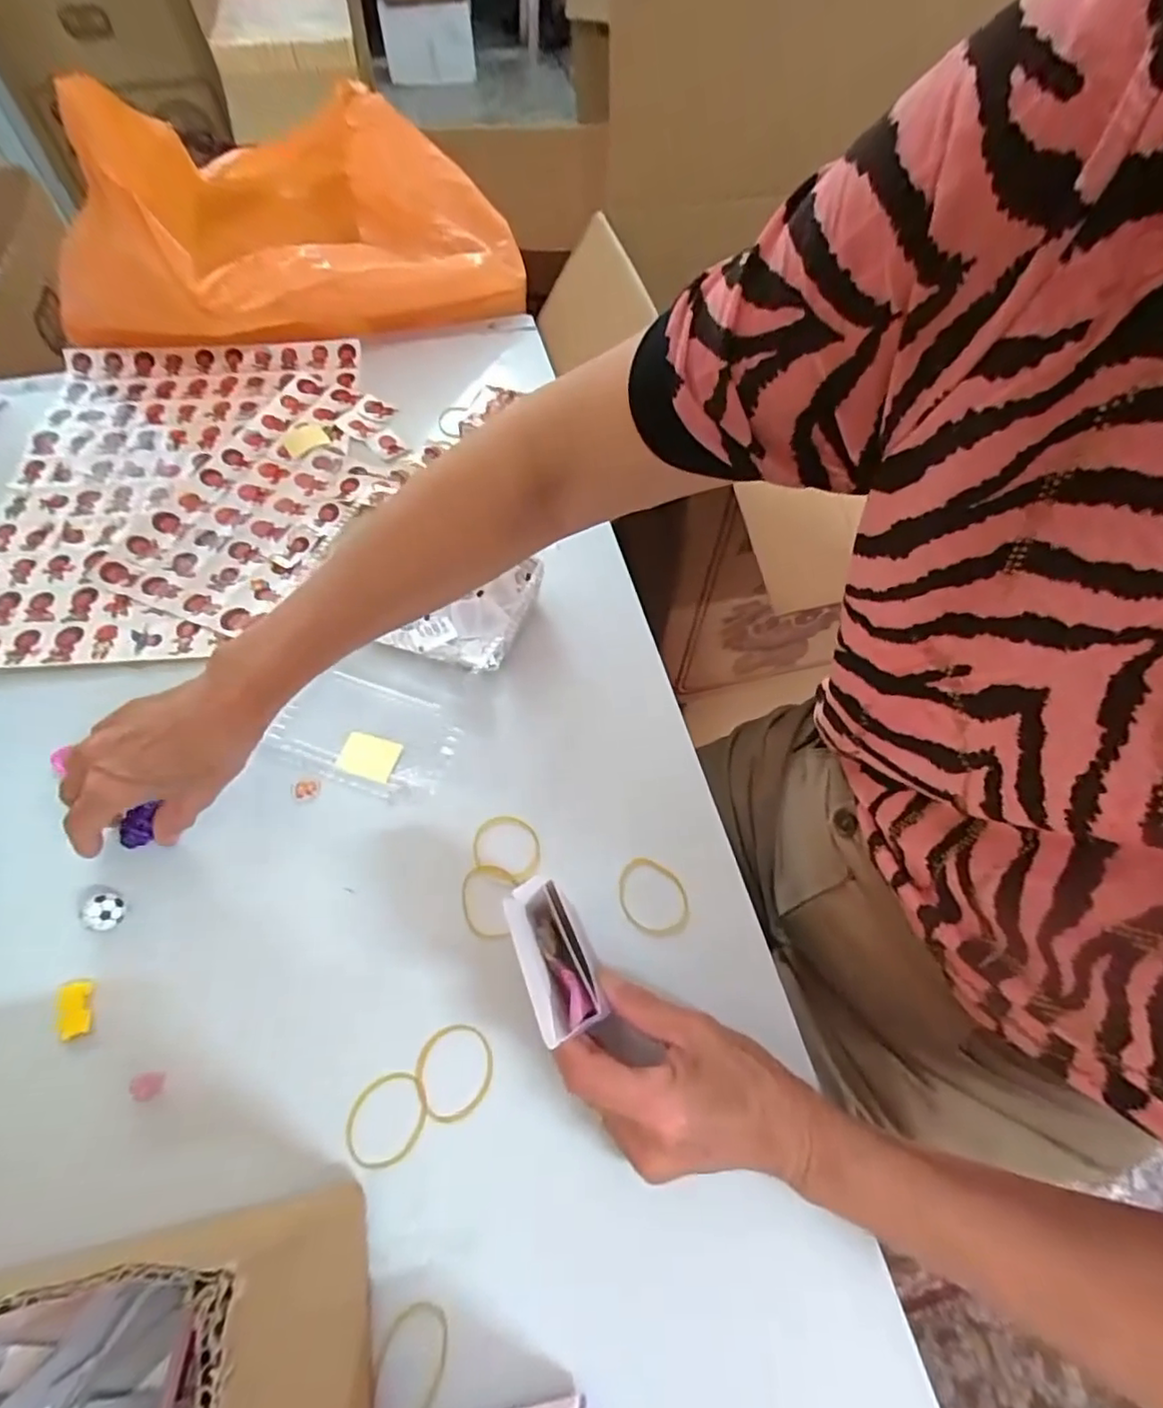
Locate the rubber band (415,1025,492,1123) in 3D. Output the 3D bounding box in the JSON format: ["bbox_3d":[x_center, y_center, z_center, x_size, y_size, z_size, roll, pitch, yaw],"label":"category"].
[{"bbox_3d":[-0.071,0.204,0.353,0.042,0.006,0.047,-1,60,-2],"label":"rubber band"}]

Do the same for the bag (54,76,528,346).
[{"bbox_3d":[-0.315,-0.519,0.679,0.489,0.178,0.315,-39,68,-21],"label":"bag"}]

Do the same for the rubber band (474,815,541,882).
[{"bbox_3d":[-0.048,0.093,0.414,0.044,0.005,0.041,1,60,-1],"label":"rubber band"}]

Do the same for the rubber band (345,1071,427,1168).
[{"bbox_3d":[-0.104,0.222,0.340,0.042,0.004,0.042,1,60,-1],"label":"rubber band"}]

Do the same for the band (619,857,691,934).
[{"bbox_3d":[0.046,0.122,0.402,0.046,0.004,0.043,5,55,-7],"label":"band"}]

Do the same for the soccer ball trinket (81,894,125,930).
[{"bbox_3d":[-0.284,0.125,0.380,0.016,0.021,0.020,15,61,7],"label":"soccer ball trinket"}]

